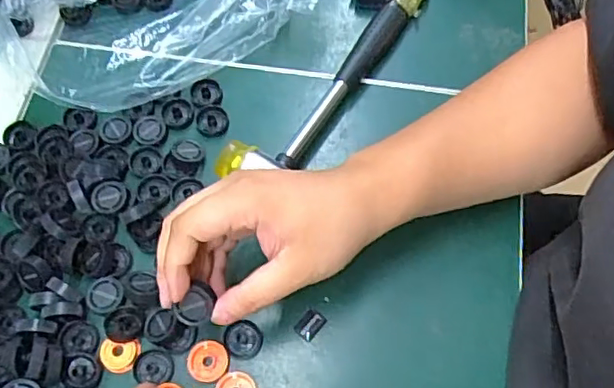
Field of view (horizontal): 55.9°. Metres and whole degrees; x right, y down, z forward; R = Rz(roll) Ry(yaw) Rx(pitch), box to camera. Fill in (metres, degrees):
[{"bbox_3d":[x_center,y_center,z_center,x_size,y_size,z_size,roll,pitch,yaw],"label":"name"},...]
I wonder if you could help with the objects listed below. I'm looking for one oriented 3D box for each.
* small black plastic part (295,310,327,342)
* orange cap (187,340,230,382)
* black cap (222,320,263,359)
[{"bbox_3d":[0.002,0.089,0.393,0.015,0.004,0.019,35,72,16],"label":"small black plastic part"},{"bbox_3d":[-0.065,0.109,0.378,0.025,0.006,0.026,-1,66,2],"label":"orange cap"},{"bbox_3d":[-0.042,0.098,0.386,0.025,0.004,0.024,-1,66,2],"label":"black cap"}]

